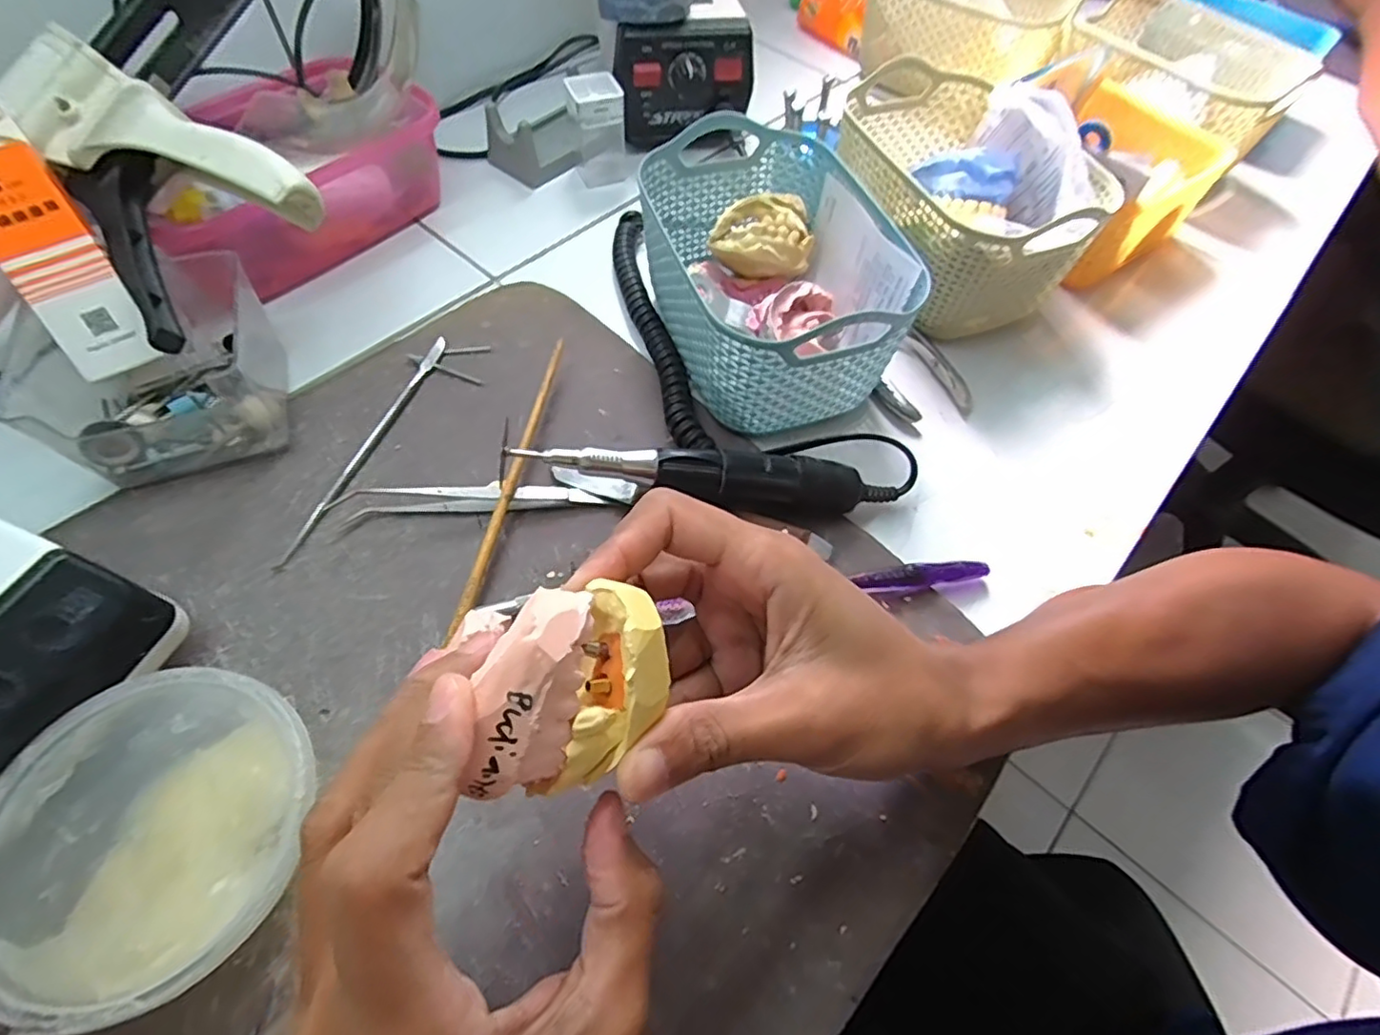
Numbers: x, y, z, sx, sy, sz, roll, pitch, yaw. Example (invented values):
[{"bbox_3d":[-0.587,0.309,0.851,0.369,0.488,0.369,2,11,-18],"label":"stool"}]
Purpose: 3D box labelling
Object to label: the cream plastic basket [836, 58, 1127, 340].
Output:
[{"bbox_3d":[0.167,-0.204,0.416,0.118,0.085,0.173,-18,62,-14],"label":"cream plastic basket"}]

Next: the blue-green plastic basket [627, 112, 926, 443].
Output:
[{"bbox_3d":[0.043,-0.135,0.364,0.116,0.083,0.169,-16,62,-13],"label":"blue-green plastic basket"}]

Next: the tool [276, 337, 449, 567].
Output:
[{"bbox_3d":[-0.173,-0.041,0.338,0.008,0.004,0.158,17,60,6],"label":"tool"}]

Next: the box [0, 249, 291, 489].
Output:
[{"bbox_3d":[-0.275,-0.076,0.325,0.102,0.057,0.099,-15,62,-13],"label":"box"}]

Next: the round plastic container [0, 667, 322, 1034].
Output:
[{"bbox_3d":[-0.184,0.112,0.225,0.099,0.043,0.100,2,59,-3],"label":"round plastic container"}]

